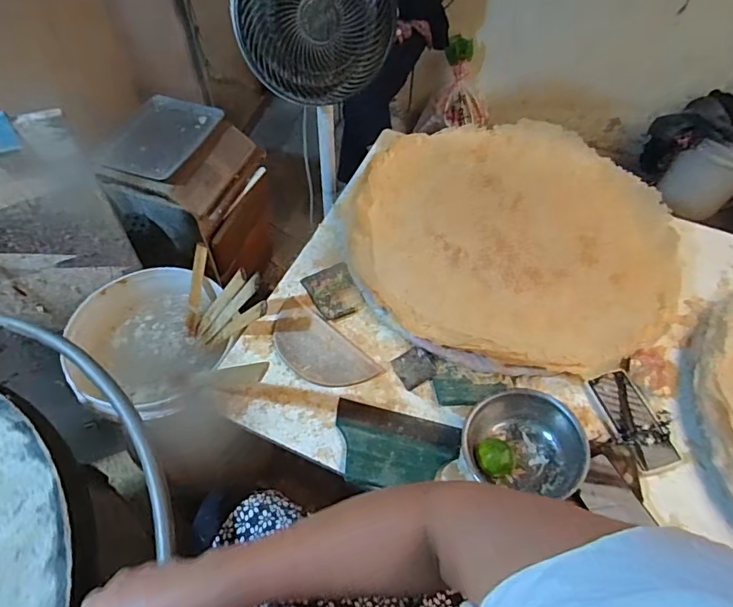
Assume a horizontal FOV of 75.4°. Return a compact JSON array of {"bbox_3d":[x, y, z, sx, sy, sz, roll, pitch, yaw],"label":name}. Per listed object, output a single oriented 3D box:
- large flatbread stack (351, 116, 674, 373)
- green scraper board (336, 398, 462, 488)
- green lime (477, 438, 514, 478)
[{"bbox_3d":[0.296,-0.155,0.944,0.624,0.050,0.626,16,55,8],"label":"large flatbread stack"},{"bbox_3d":[0.041,0.220,0.712,0.190,0.011,0.124,15,46,5],"label":"green scraper board"},{"bbox_3d":[0.187,0.225,0.691,0.048,0.039,0.048,2,55,-2],"label":"green lime"}]

